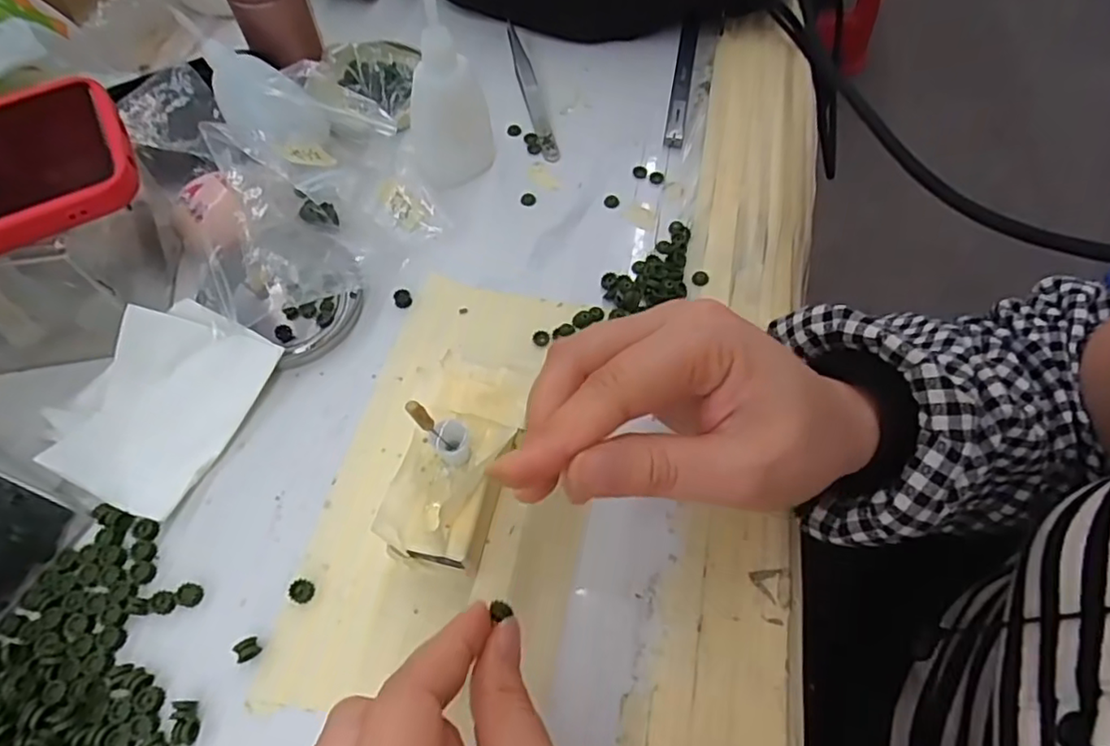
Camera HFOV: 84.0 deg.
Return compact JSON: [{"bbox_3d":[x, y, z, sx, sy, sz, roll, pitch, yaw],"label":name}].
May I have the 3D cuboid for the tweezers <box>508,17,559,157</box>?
[{"bbox_3d":[-0.017,-0.184,0.391,0.011,0.008,0.133,-12,62,-7],"label":"tweezers"}]

